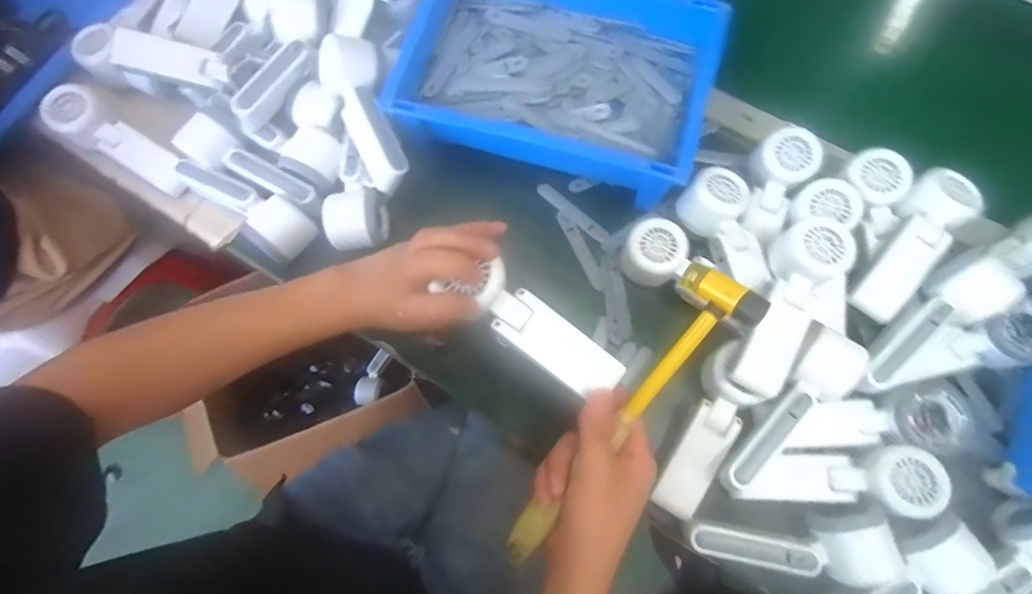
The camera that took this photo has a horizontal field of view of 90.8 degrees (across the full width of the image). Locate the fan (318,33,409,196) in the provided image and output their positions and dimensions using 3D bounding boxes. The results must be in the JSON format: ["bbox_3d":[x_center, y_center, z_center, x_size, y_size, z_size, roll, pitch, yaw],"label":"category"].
[{"bbox_3d":[-0.149,-0.188,0.511,0.068,0.043,0.167,-22,89,-4],"label":"fan"}]

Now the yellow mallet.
[{"bbox_3d":[0.078,0.092,0.381,0.057,0.024,0.264,39,92,12],"label":"yellow mallet"}]

